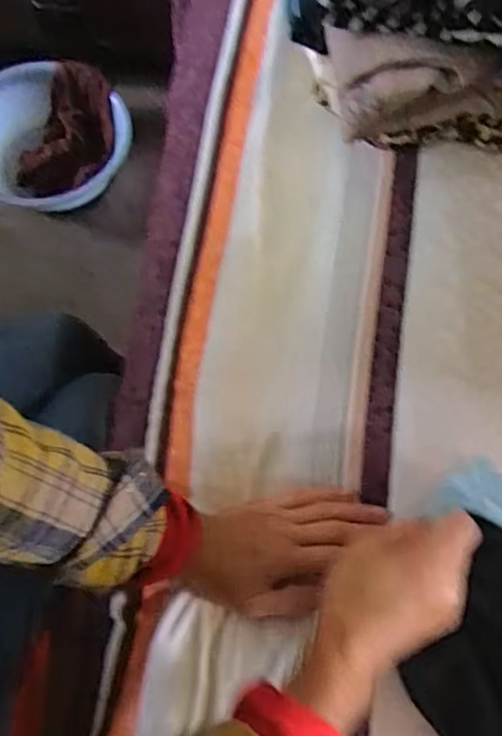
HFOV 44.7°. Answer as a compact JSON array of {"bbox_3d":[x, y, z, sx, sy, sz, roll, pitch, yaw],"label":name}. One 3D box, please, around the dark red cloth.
[{"bbox_3d":[-0.386,-0.469,1.242,0.203,0.146,0.224,-3,72,-2],"label":"dark red cloth"}]

